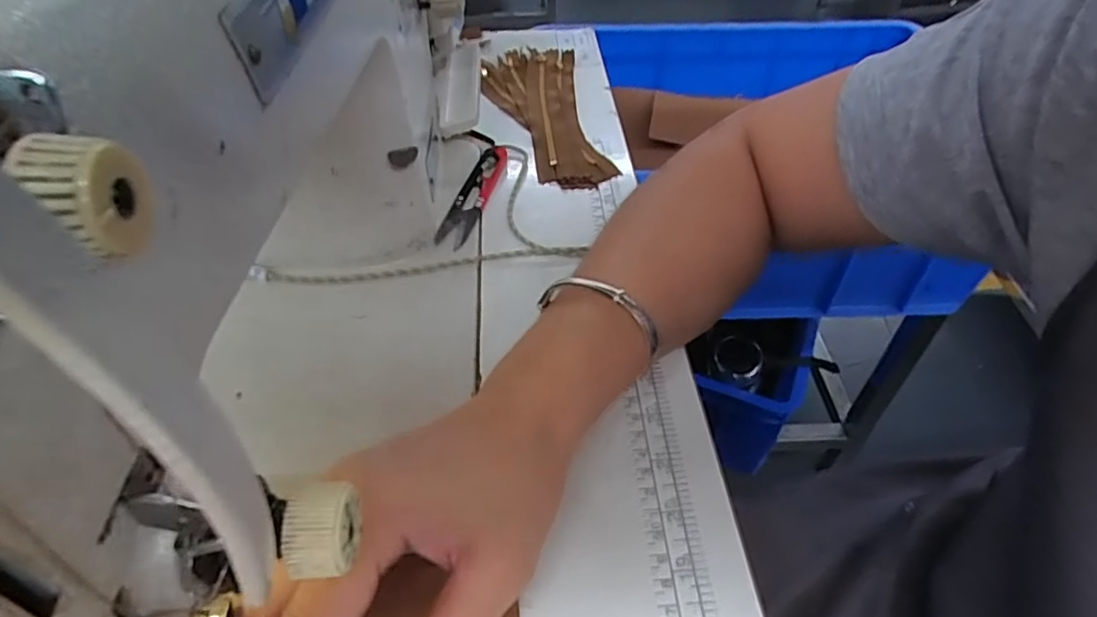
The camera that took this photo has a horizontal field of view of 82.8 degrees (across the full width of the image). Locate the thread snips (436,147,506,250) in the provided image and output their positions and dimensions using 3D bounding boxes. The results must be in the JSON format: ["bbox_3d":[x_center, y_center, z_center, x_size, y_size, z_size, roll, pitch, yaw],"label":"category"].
[{"bbox_3d":[-0.053,-0.080,0.432,0.023,0.013,0.103,10,46,10],"label":"thread snips"}]

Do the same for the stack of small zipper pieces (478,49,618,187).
[{"bbox_3d":[-0.006,-0.164,0.517,0.084,0.017,0.213,-7,45,-7],"label":"stack of small zipper pieces"}]

